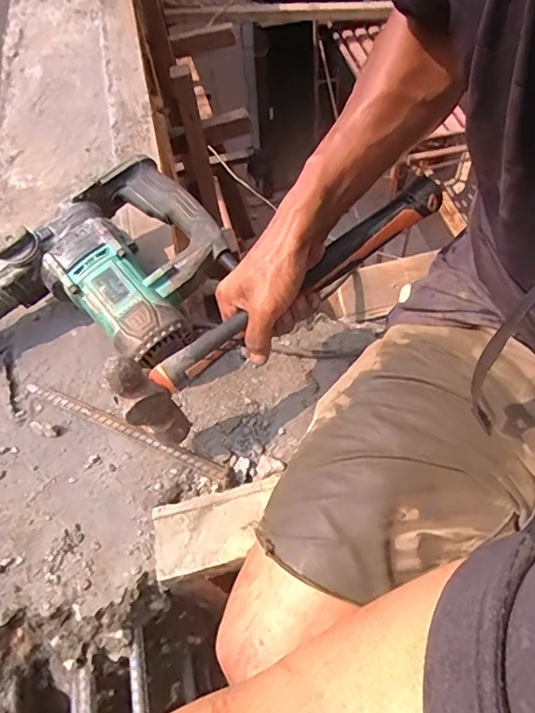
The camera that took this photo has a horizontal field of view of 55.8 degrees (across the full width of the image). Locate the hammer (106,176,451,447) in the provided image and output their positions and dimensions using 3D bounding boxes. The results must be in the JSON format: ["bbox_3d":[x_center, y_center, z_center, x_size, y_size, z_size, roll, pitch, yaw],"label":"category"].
[{"bbox_3d":[0.019,-0.051,0.475,0.351,0.102,0.039,-37,62,-7],"label":"hammer"}]

